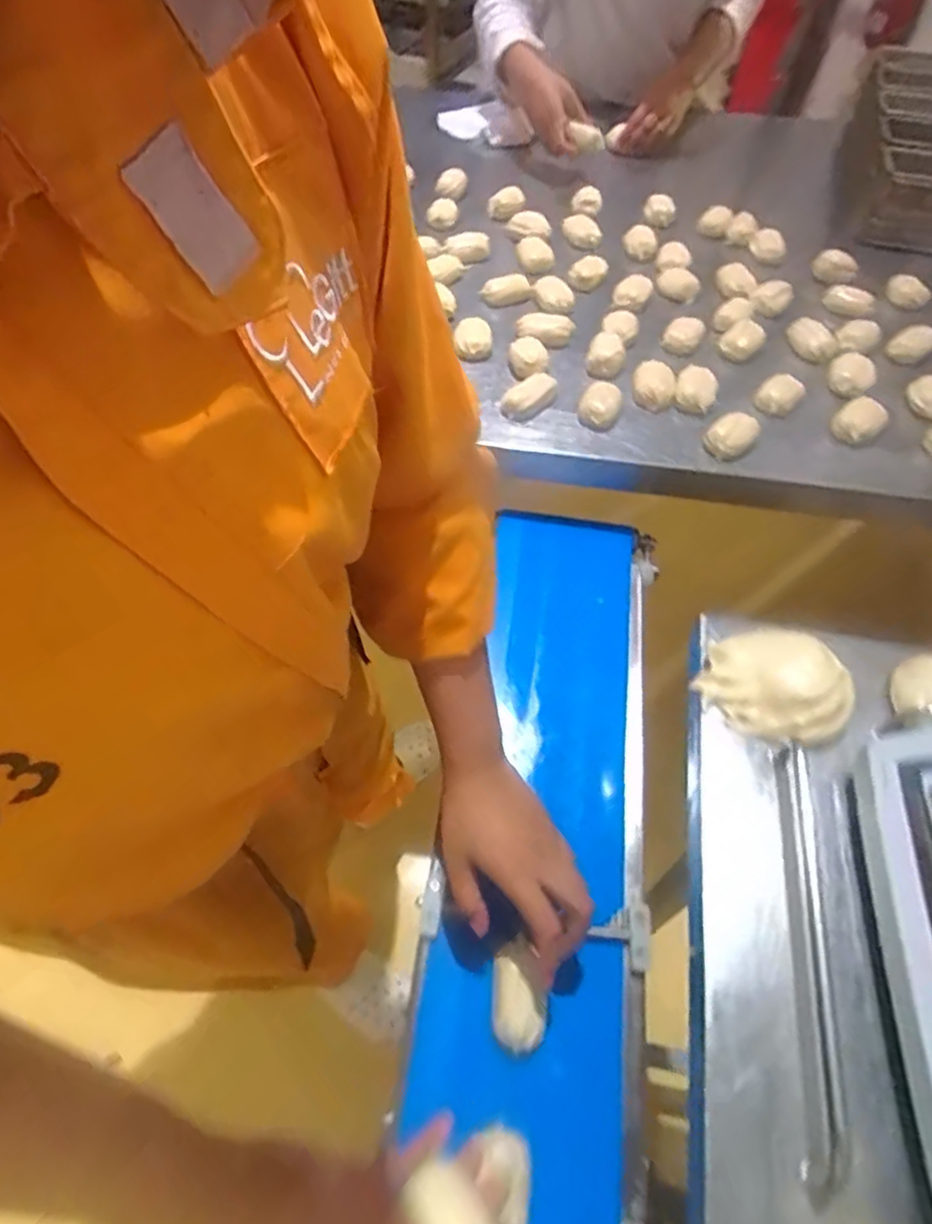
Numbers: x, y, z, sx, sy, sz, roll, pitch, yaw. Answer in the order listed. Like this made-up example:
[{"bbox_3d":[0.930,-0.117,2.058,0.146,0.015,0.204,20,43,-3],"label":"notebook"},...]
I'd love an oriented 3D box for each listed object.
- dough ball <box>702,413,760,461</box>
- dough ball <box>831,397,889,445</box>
[{"bbox_3d":[0.276,-0.181,0.683,0.048,0.033,0.041,21,57,13],"label":"dough ball"},{"bbox_3d":[0.427,-0.206,0.715,0.045,0.044,0.045,1,55,-1],"label":"dough ball"}]

